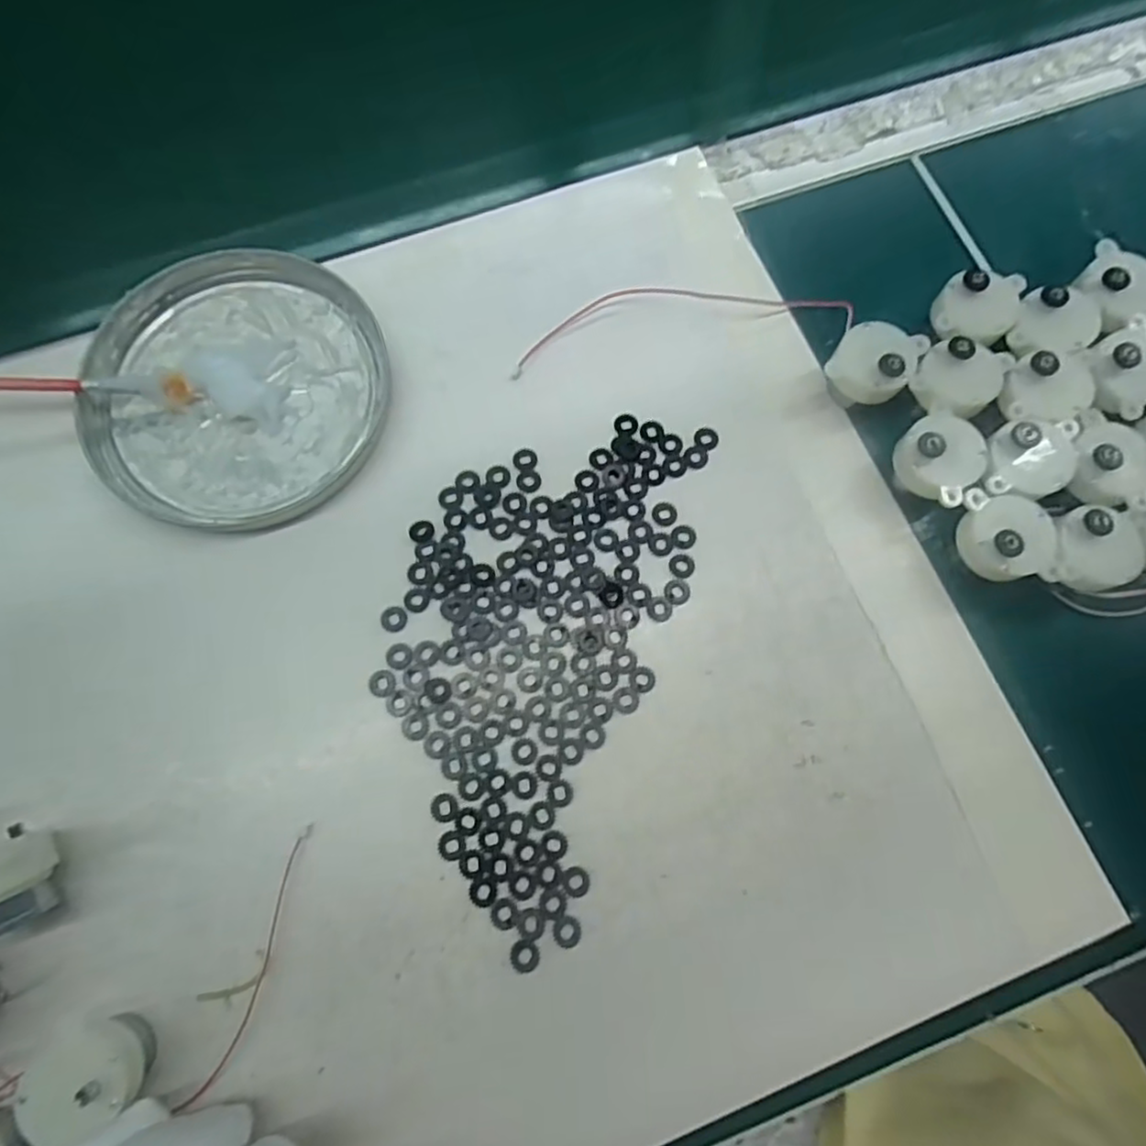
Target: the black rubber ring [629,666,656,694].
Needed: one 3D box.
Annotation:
[{"bbox_3d":[0.028,0.042,0.261,0.010,0.004,0.010,0,75,-1],"label":"black rubber ring"}]

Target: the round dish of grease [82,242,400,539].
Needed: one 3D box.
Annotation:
[{"bbox_3d":[-0.147,-0.084,0.292,0.130,0.014,0.124,0,75,-1],"label":"round dish of grease"}]

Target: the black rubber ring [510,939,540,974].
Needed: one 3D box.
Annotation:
[{"bbox_3d":[-0.017,0.136,0.234,0.010,0.004,0.010,0,75,-1],"label":"black rubber ring"}]

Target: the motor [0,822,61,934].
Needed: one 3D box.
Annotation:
[{"bbox_3d":[-0.194,0.106,0.227,0.023,0.026,0.031,-28,77,-8],"label":"motor"}]

